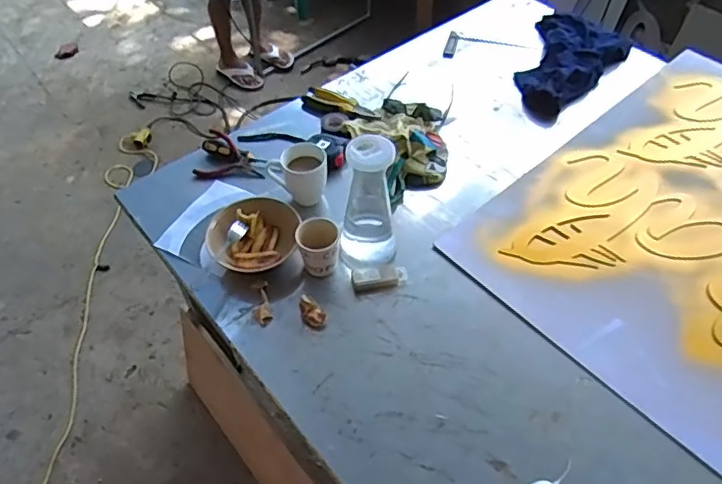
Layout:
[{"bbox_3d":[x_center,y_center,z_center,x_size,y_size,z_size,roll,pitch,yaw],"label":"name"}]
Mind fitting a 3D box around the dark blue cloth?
[{"bbox_3d":[0.508,-0.430,1.347,0.219,0.062,0.395,17,54,16],"label":"dark blue cloth"}]

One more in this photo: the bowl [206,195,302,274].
[{"bbox_3d":[-0.191,-0.010,1.023,0.168,0.057,0.159,-20,53,-13],"label":"bowl"}]

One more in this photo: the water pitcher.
[{"bbox_3d":[0.010,-0.058,0.945,0.095,0.242,0.093,0,51,3],"label":"water pitcher"}]

